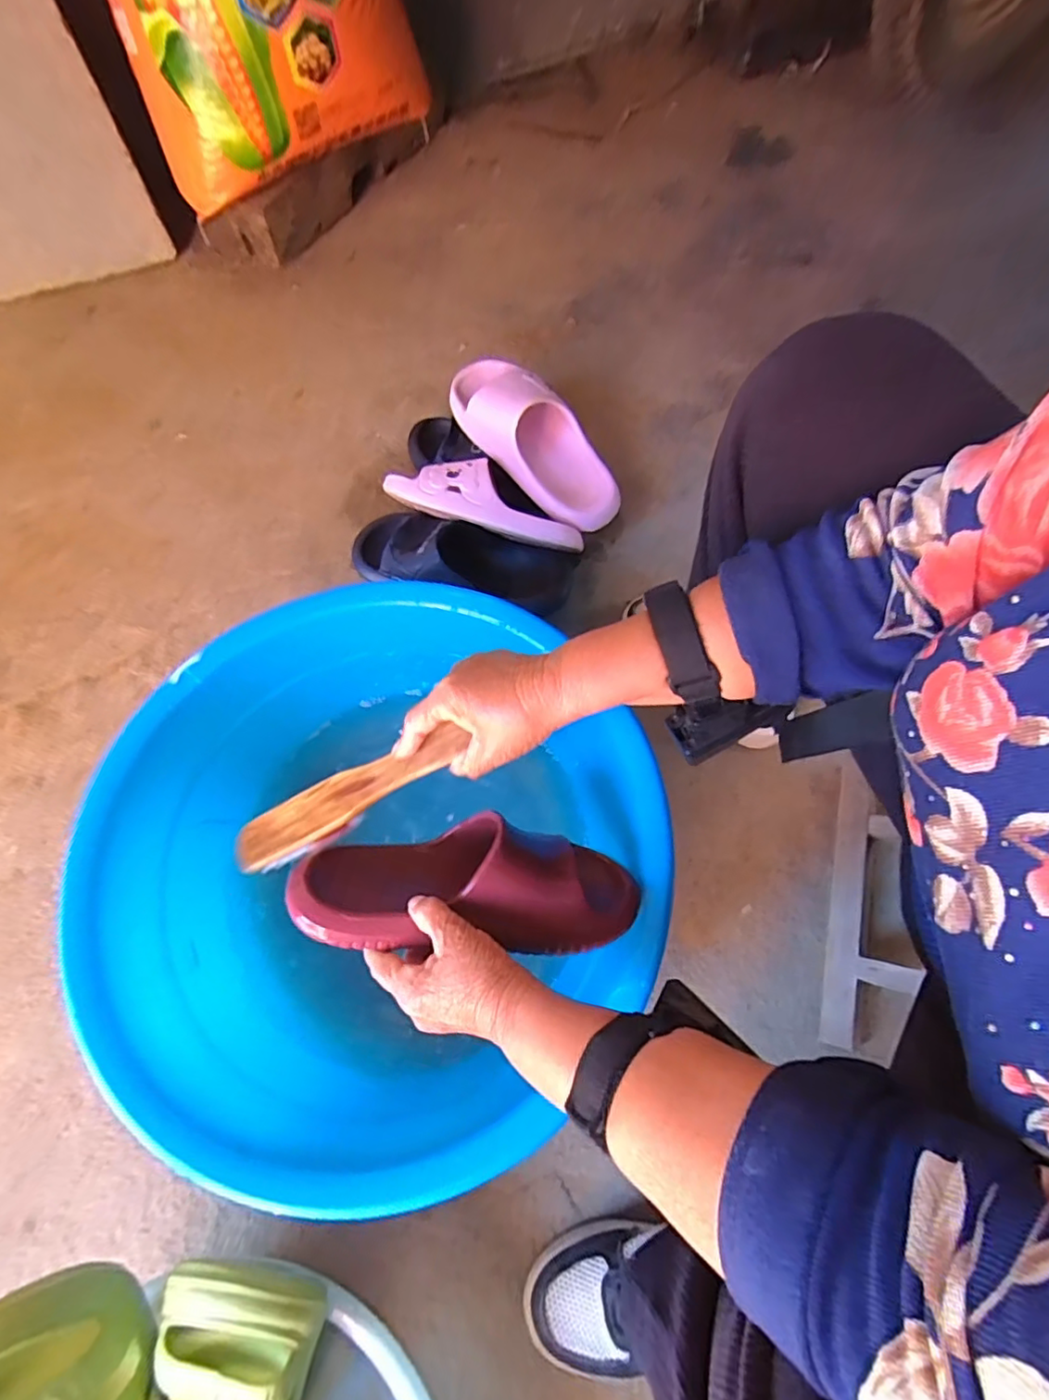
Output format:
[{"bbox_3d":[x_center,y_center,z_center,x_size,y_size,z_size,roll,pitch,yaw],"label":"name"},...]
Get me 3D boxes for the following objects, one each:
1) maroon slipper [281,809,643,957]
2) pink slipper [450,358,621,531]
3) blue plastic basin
[{"bbox_3d":[-0.040,0.130,0.418,0.236,0.060,0.087,1,71,1],"label":"maroon slipper"},{"bbox_3d":[0.015,-0.305,0.686,0.249,0.070,0.093,45,76,-3],"label":"pink slipper"},{"bbox_3d":[-0.120,0.131,0.518,0.443,0.164,0.443,-1,67,2],"label":"blue plastic basin"}]

